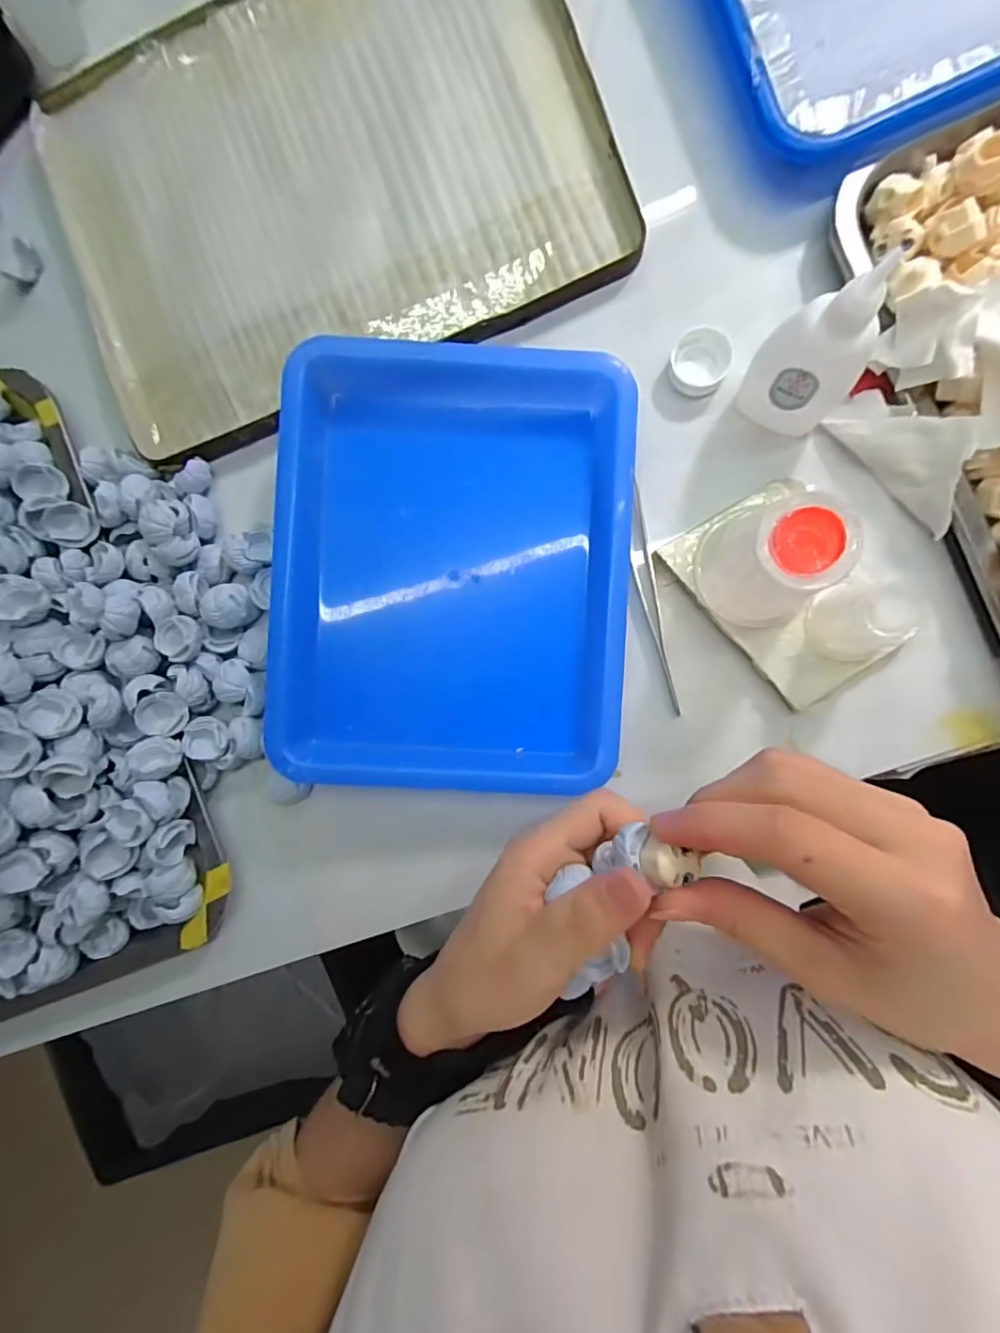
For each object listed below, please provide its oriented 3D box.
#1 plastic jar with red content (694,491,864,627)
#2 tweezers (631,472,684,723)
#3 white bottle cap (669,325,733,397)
[{"bbox_3d":[0.120,-0.047,0.240,0.047,0.065,0.054,-14,89,8],"label":"plastic jar with red content"},{"bbox_3d":[0.078,-0.036,0.279,0.011,0.006,0.124,-10,89,8],"label":"tweezers"},{"bbox_3d":[0.103,-0.157,0.275,0.029,0.011,0.029,0,91,8],"label":"white bottle cap"}]

